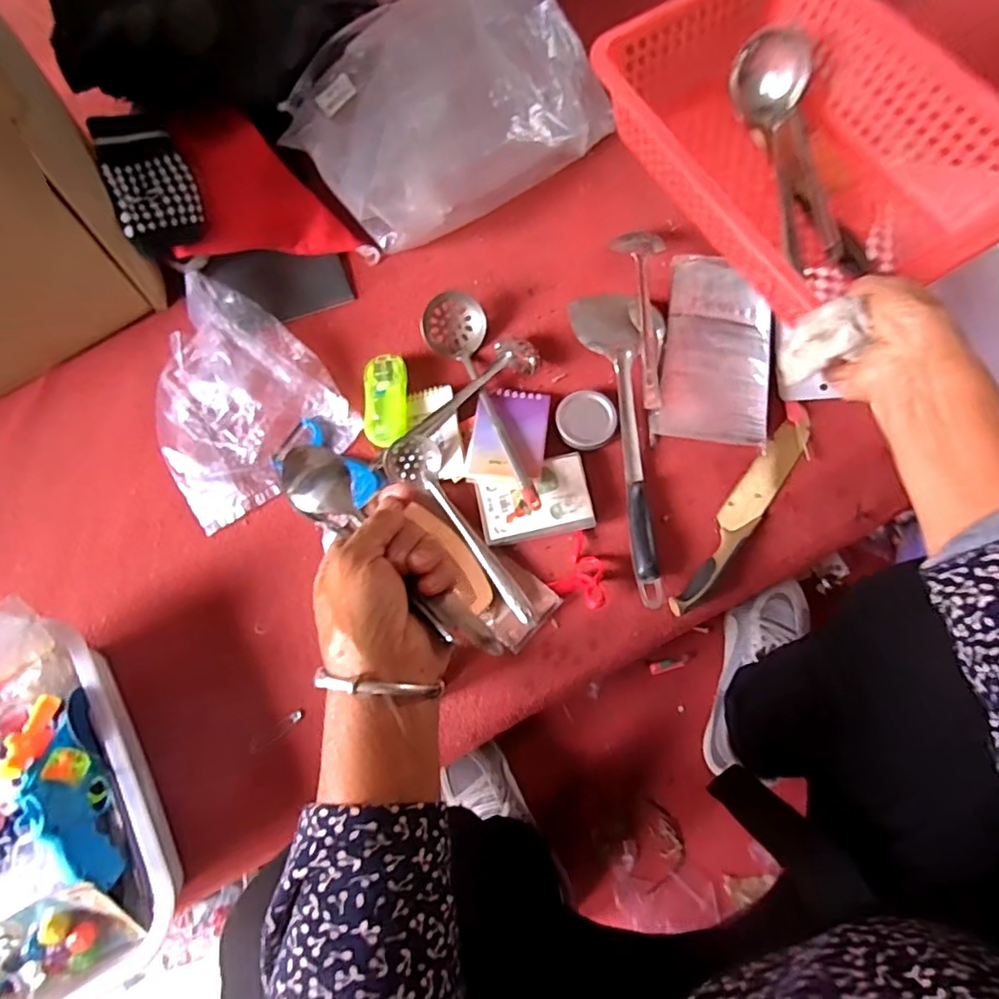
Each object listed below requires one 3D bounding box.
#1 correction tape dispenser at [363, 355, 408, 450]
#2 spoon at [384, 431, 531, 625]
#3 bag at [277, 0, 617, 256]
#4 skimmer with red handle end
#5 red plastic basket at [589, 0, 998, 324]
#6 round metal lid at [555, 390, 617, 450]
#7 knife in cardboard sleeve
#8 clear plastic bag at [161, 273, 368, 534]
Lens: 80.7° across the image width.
[{"bbox_3d":[-0.119,-0.106,0.614,0.044,0.017,0.098,-2,75,1],"label":"correction tape dispenser"},{"bbox_3d":[-0.033,0.026,0.572,0.051,0.028,0.214,-38,77,-8],"label":"spoon"},{"bbox_3d":[-0.063,-0.450,0.668,0.346,0.110,0.242,-40,78,-9],"label":"bag"},{"bbox_3d":[-0.024,-0.100,0.597,0.066,0.031,0.248,-14,75,-2],"label":"skimmer with red handle end"},{"bbox_3d":[0.240,-0.301,0.499,0.231,0.090,0.300,-30,76,-6],"label":"red plastic basket"},{"bbox_3d":[0.092,-0.082,0.610,0.061,0.020,0.059,0,75,1],"label":"round metal lid"},{"bbox_3d":[0.247,0.013,0.595,0.037,0.022,0.247,35,78,10],"label":"knife in cardboard sleeve"},{"bbox_3d":[-0.281,-0.114,0.606,0.188,0.052,0.234,-35,77,-8],"label":"clear plastic bag"}]

